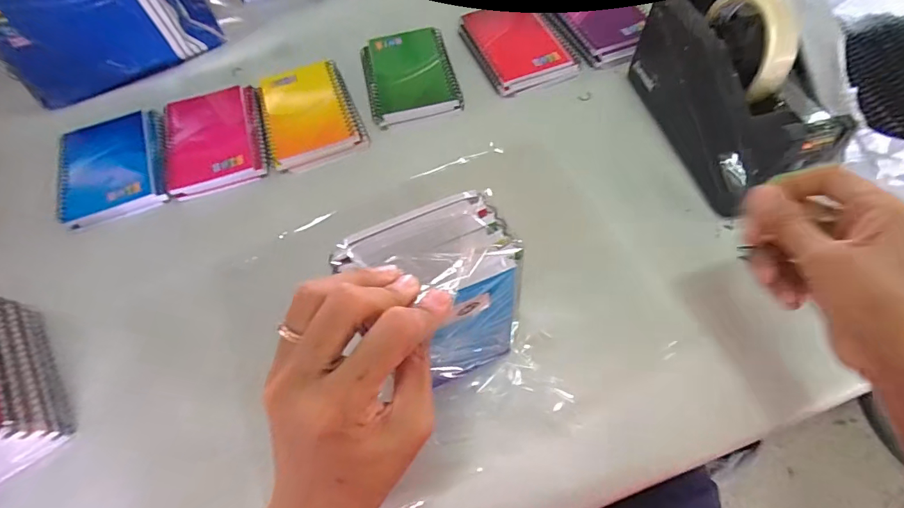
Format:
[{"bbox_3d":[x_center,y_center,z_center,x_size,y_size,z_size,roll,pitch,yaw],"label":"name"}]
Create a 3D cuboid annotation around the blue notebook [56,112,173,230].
[{"bbox_3d":[-0.340,-0.089,0.427,0.097,0.019,0.123,-20,61,-7],"label":"blue notebook"}]

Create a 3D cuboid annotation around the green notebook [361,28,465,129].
[{"bbox_3d":[-0.048,-0.199,0.474,0.095,0.017,0.127,-13,61,-3],"label":"green notebook"}]

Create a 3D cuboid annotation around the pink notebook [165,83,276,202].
[{"bbox_3d":[-0.246,-0.123,0.440,0.099,0.018,0.134,-19,61,-6],"label":"pink notebook"}]

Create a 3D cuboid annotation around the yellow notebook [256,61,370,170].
[{"bbox_3d":[-0.154,-0.154,0.455,0.095,0.012,0.138,-21,62,-8],"label":"yellow notebook"}]

